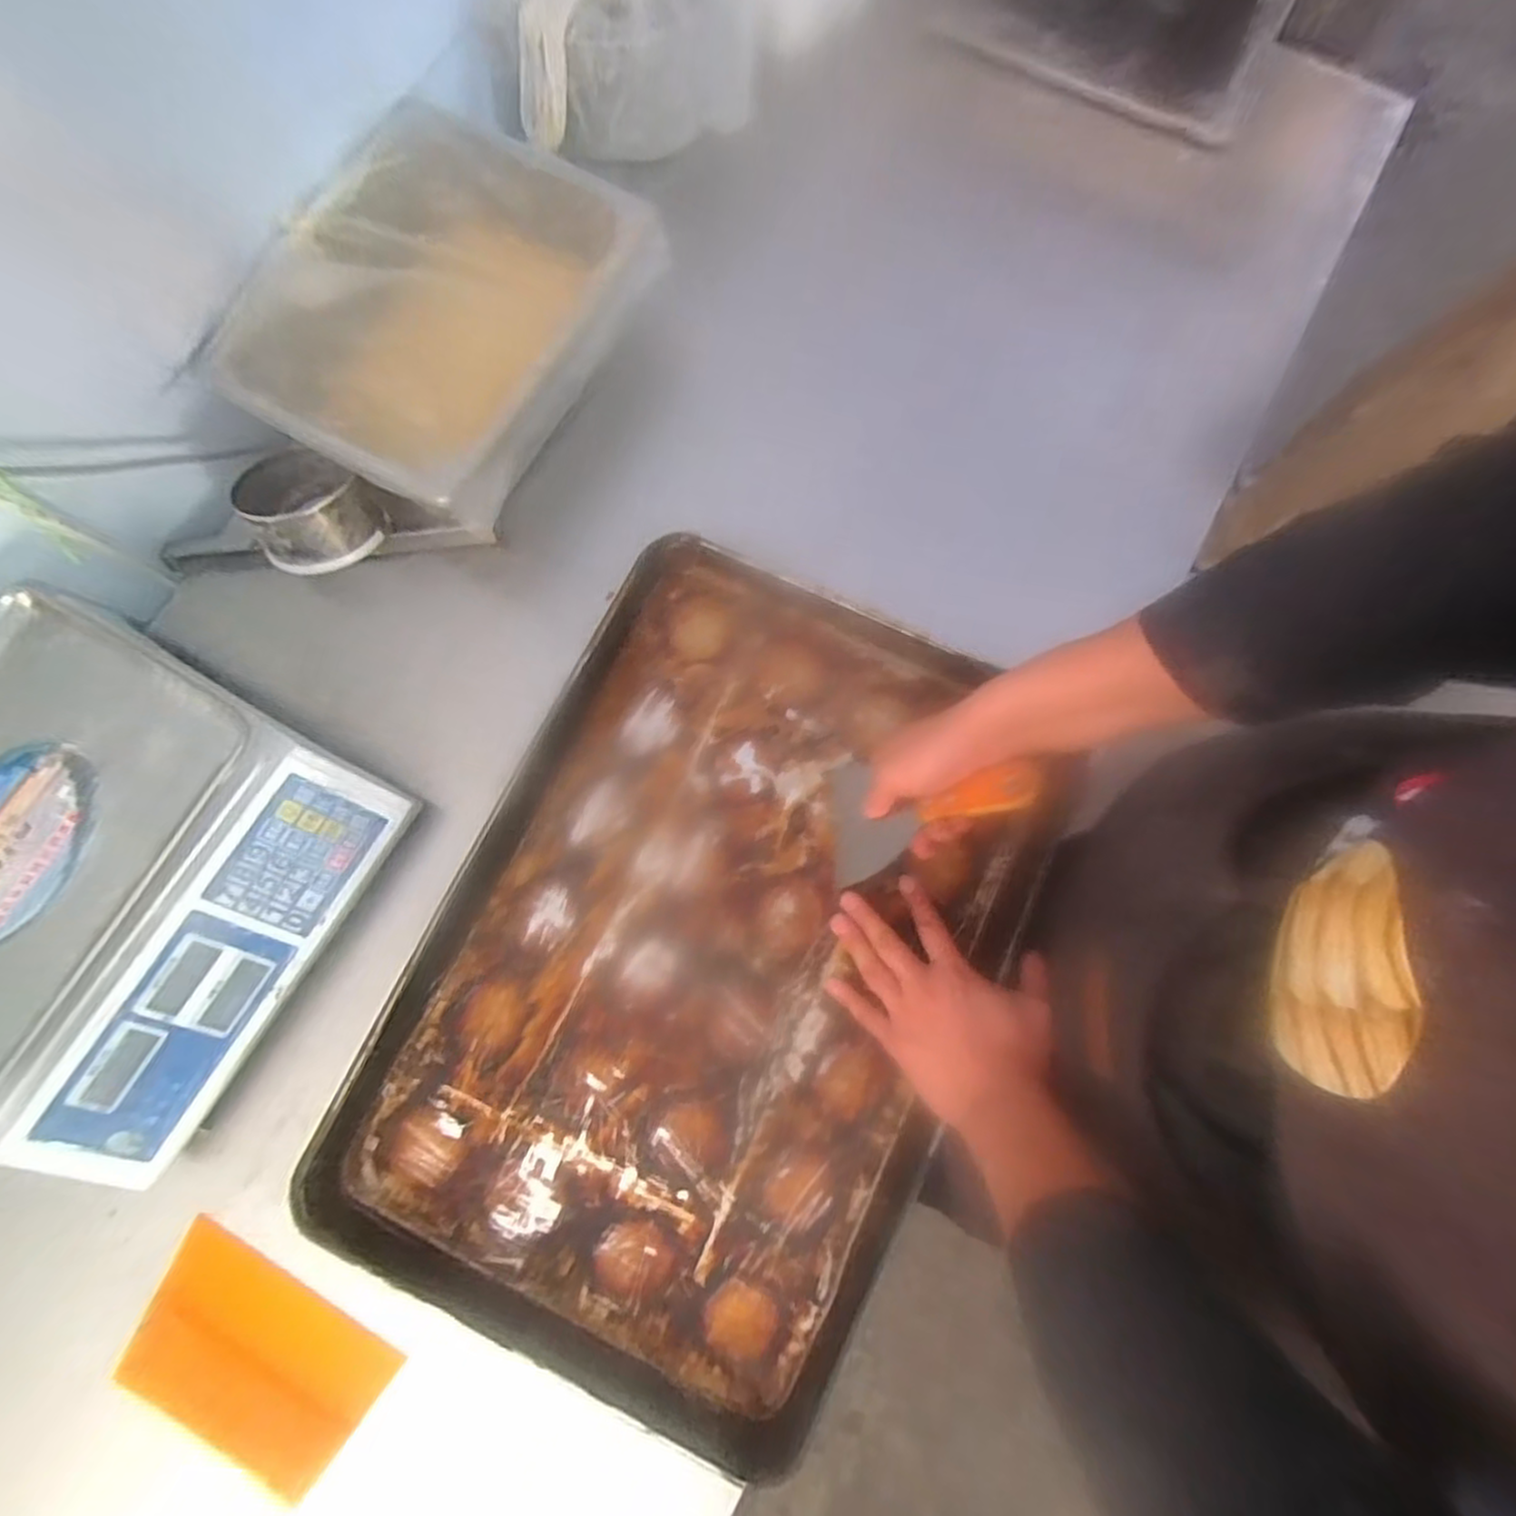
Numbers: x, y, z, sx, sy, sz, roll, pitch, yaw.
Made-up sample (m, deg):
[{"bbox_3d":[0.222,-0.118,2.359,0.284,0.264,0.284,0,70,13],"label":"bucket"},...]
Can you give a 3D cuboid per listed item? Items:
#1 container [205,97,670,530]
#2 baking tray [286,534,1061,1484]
[{"bbox_3d":[-0.272,-0.394,0.625,0.257,0.077,0.342,30,80,7],"label":"container"},{"bbox_3d":[-0.035,0.149,0.571,0.412,0.057,0.601,24,80,6],"label":"baking tray"}]

